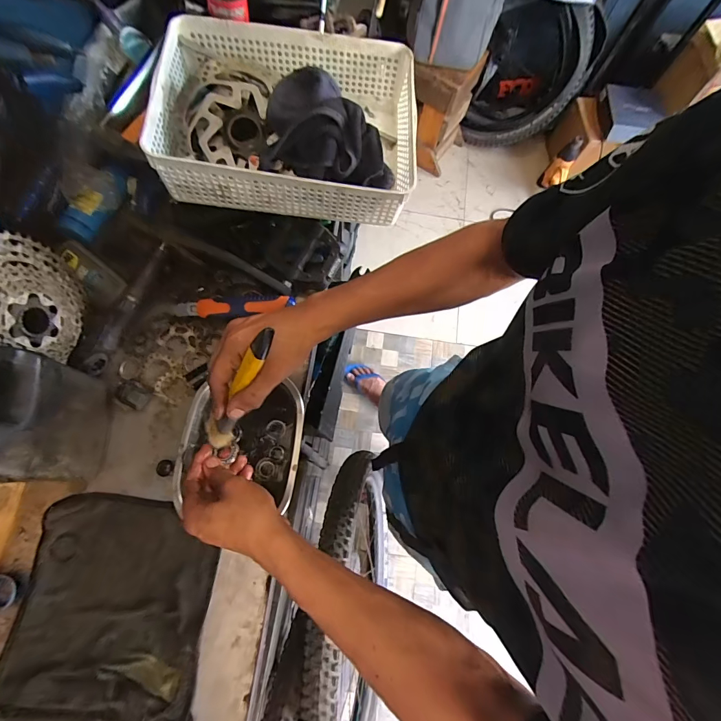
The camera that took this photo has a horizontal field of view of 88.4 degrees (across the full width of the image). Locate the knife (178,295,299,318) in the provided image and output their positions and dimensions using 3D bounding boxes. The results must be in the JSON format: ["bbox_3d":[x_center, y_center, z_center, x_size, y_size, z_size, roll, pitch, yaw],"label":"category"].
[{"bbox_3d":[-0.187,-0.079,0.553,0.170,0.030,0.029,-5,73,-5],"label":"knife"}]

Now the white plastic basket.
[{"bbox_3d":[-0.093,-0.323,0.509,0.324,0.101,0.241,3,73,-2],"label":"white plastic basket"}]

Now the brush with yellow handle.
[{"bbox_3d":[-0.127,0.031,0.388,0.027,0.017,0.163,38,120,9],"label":"brush with yellow handle"}]

